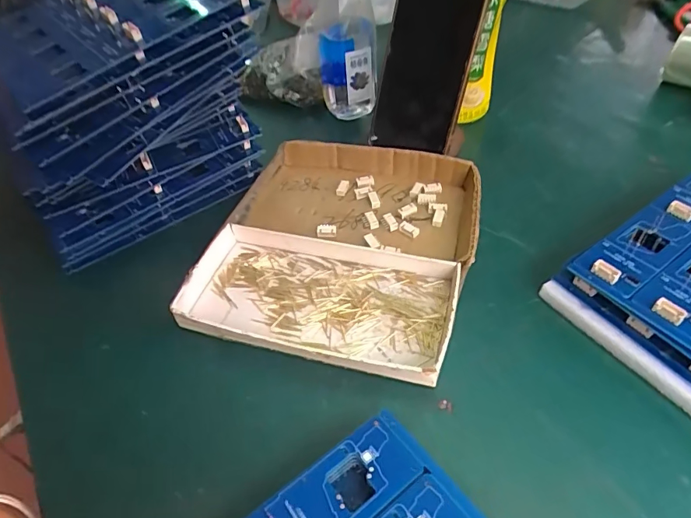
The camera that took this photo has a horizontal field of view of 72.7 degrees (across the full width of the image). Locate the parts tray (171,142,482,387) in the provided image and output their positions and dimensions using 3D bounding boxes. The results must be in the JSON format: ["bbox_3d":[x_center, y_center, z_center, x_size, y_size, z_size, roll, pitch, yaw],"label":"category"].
[{"bbox_3d":[-0.002,-0.015,0.381,0.199,0.030,0.221,8,48,12],"label":"parts tray"}]

